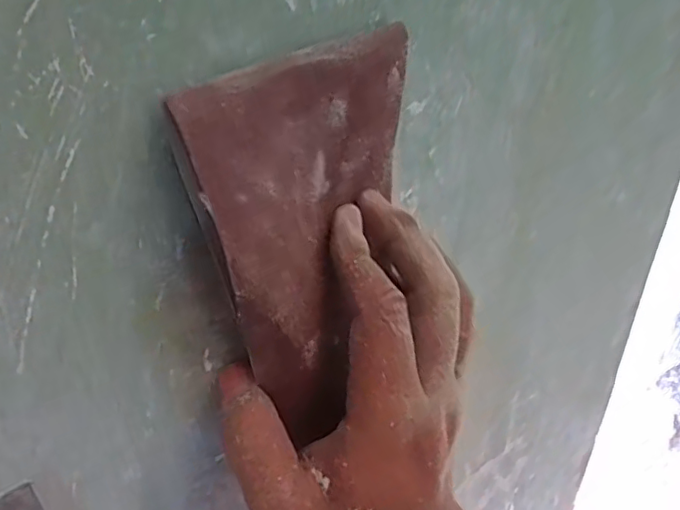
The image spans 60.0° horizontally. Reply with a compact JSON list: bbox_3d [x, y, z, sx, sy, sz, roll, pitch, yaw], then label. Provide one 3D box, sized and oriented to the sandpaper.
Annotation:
[{"bbox_3d":[-0.002,-0.007,0.228,0.012,0.141,0.099,16,43,40],"label":"sandpaper"}]

